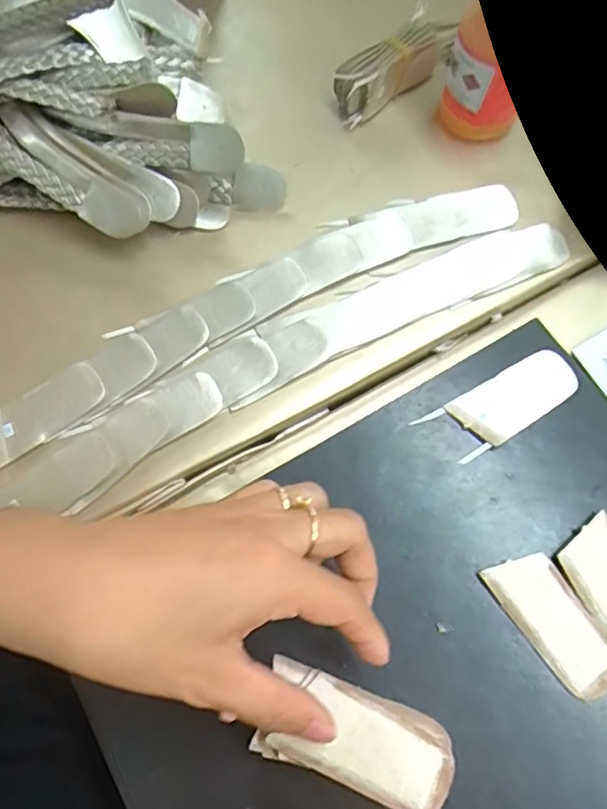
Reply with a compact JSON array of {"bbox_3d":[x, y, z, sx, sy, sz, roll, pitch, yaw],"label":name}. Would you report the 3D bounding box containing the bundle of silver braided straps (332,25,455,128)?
[{"bbox_3d":[0.065,-0.231,0.396,0.100,0.039,0.025,-38,74,-12],"label":"bundle of silver braided straps"}]

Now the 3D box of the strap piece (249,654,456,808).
[{"bbox_3d":[0.021,0.135,0.236,0.077,0.008,0.037,16,71,7],"label":"strap piece"}]

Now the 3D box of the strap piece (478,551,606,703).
[{"bbox_3d":[0.118,0.102,0.274,0.032,0.004,0.068,-32,73,-10],"label":"strap piece"}]

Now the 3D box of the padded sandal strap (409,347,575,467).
[{"bbox_3d":[0.108,0.000,0.312,0.082,0.004,0.032,-29,72,-9],"label":"padded sandal strap"}]

